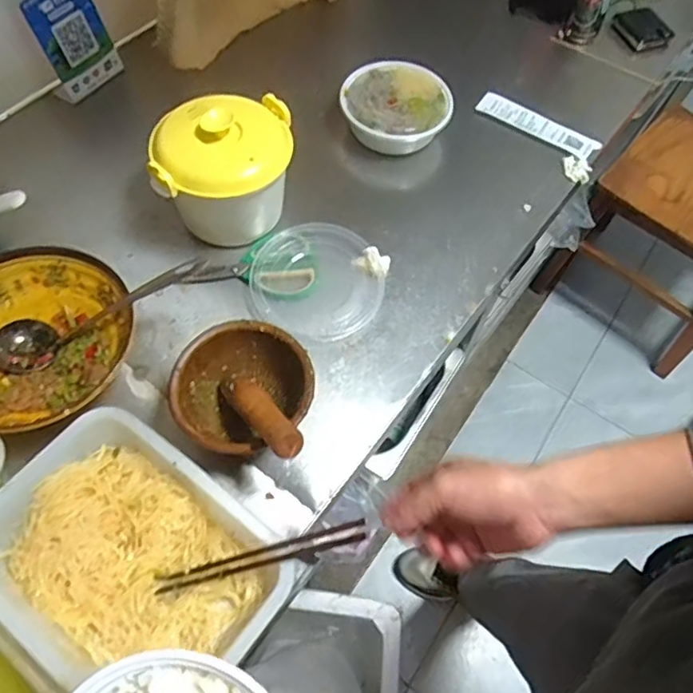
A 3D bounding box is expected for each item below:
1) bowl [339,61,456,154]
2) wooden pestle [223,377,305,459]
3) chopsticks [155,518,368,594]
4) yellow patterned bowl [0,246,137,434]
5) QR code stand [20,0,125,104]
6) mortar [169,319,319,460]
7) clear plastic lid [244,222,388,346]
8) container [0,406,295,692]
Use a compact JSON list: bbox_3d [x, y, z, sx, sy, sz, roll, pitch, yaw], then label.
[{"bbox_3d":[0.076,-0.366,0.929,0.168,0.063,0.162,-19,64,-13],"label":"bowl"},{"bbox_3d":[-0.084,0.066,0.611,0.038,0.029,0.155,-30,32,-18],"label":"wooden pestle"},{"bbox_3d":[-0.083,0.204,0.582,0.214,0.017,0.017,-17,62,7],"label":"chopsticks"},{"bbox_3d":[-0.352,0.002,0.677,0.215,0.074,0.212,1,61,-3],"label":"yellow patterned bowl"},{"bbox_3d":[-0.403,-0.451,0.905,0.110,0.155,0.065,-40,70,-22],"label":"QR code stand"},{"bbox_3d":[-0.113,0.055,0.670,0.145,0.089,0.149,1,61,-3],"label":"mortar"},{"bbox_3d":[-0.039,-0.089,0.799,0.170,0.018,0.176,1,61,-3],"label":"clear plastic lid"},{"bbox_3d":[-0.209,0.204,0.583,0.279,0.064,0.207,35,65,15],"label":"container"}]

